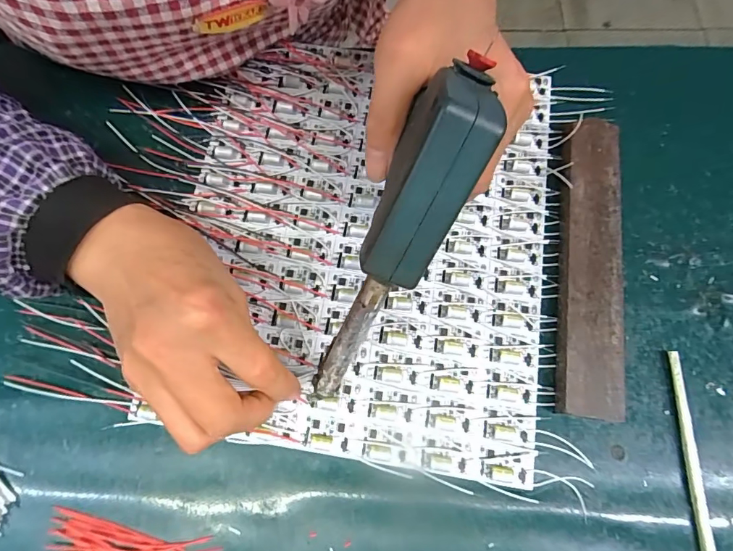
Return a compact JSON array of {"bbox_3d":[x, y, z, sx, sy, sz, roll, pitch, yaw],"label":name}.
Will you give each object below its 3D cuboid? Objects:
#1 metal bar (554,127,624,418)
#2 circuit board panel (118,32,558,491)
[{"bbox_3d":[0.146,-0.013,0.284,0.038,0.017,0.200,8,73,3],"label":"metal bar"},{"bbox_3d":[-0.003,-0.029,0.296,0.243,0.011,0.281,8,73,3],"label":"circuit board panel"}]

